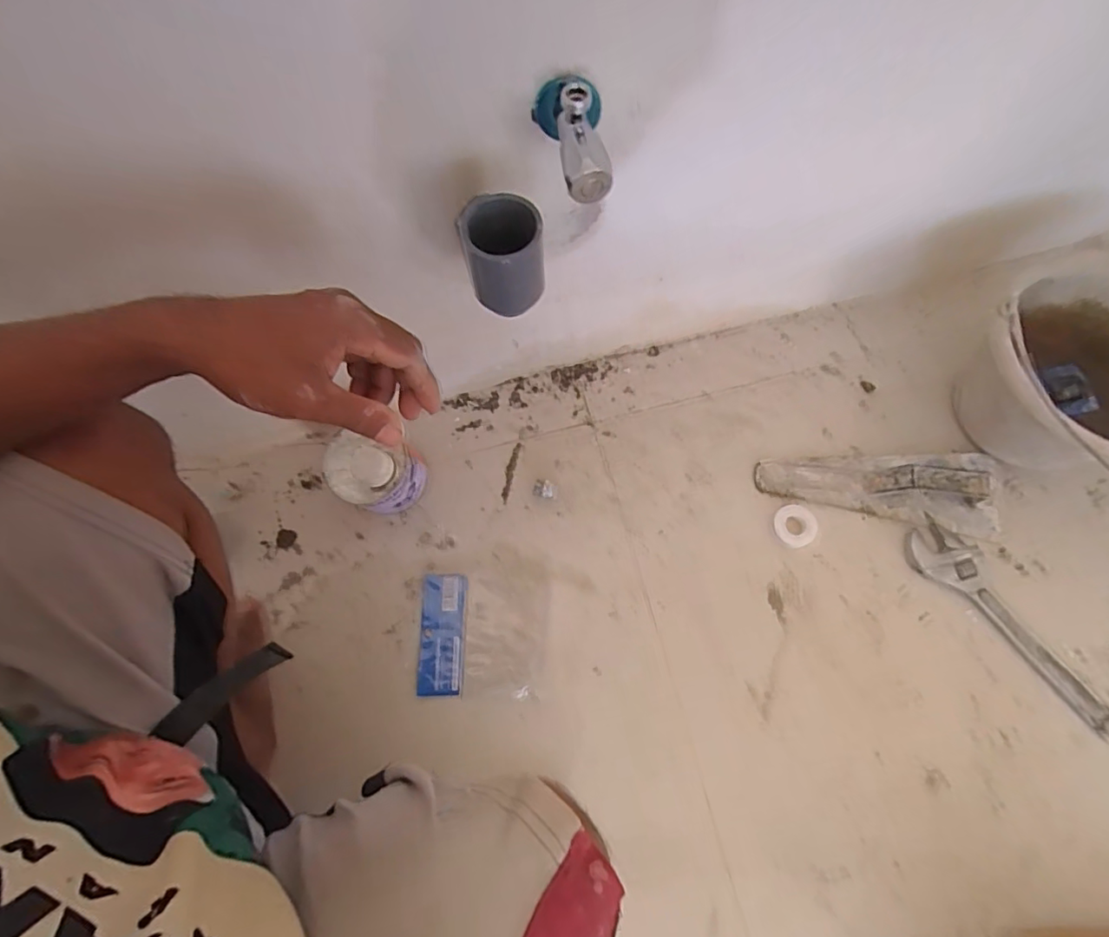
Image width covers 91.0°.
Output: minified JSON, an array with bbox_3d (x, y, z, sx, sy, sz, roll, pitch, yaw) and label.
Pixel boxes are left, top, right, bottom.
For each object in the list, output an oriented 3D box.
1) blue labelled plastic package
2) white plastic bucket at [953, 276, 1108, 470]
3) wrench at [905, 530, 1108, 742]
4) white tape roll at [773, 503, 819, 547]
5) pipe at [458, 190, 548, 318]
[{"bbox_3d":[-0.087,0.199,0.661,0.152,0.011,0.145,0,70,3],"label":"blue labelled plastic package"},{"bbox_3d":[0.617,-0.093,0.649,0.234,0.170,0.225,-1,70,3],"label":"white plastic bucket"},{"bbox_3d":[0.546,0.182,0.637,0.073,0.017,0.293,-40,73,-11],"label":"wrench"},{"bbox_3d":[0.302,0.072,0.683,0.049,0.016,0.050,-1,70,3],"label":"white tape roll"},{"bbox_3d":[-0.035,-0.154,0.415,0.057,0.088,0.046,-11,72,-2],"label":"pipe"}]

